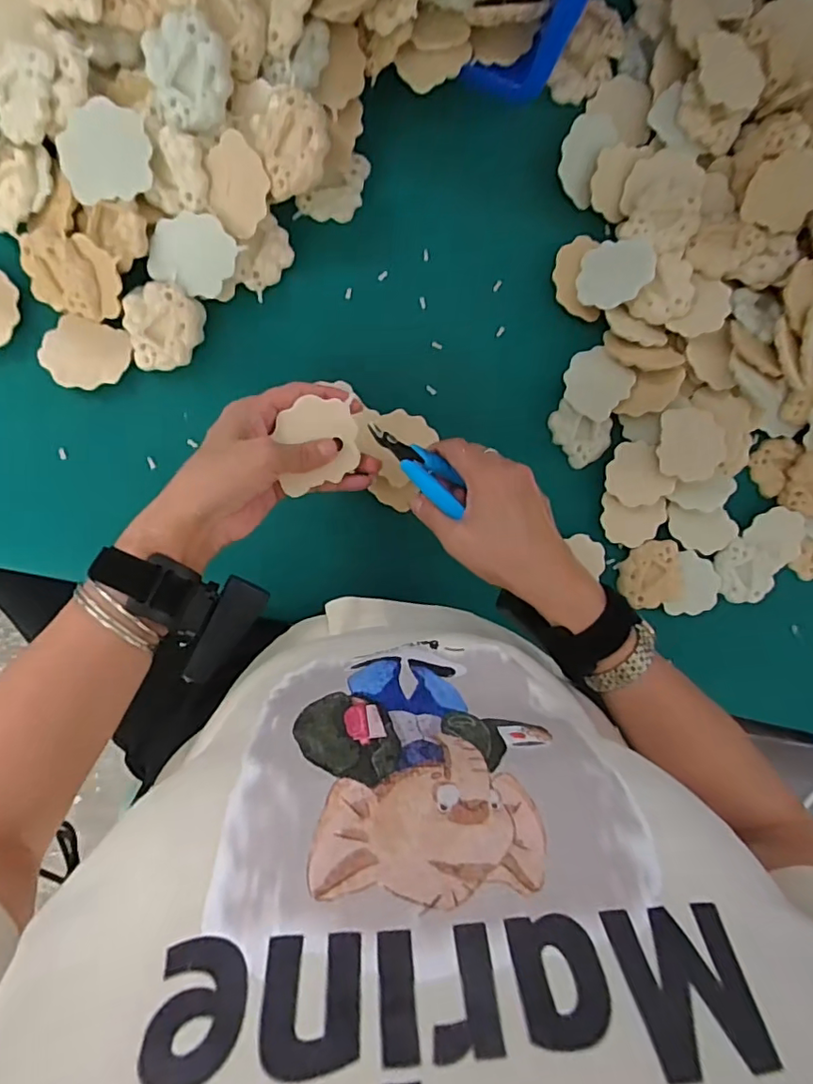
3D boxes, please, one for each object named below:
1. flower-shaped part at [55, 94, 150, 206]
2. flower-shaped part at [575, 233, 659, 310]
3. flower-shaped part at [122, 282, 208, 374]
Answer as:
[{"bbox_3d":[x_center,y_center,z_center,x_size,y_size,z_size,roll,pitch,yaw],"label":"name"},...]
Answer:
[{"bbox_3d":[-0.211,-0.271,0.388,0.064,0.004,0.053,-23,119,6],"label":"flower-shaped part"},{"bbox_3d":[0.178,-0.230,0.474,0.061,0.010,0.058,-3,84,27],"label":"flower-shaped part"},{"bbox_3d":[-0.191,-0.169,0.441,0.055,0.027,0.062,3,96,-8],"label":"flower-shaped part"}]

